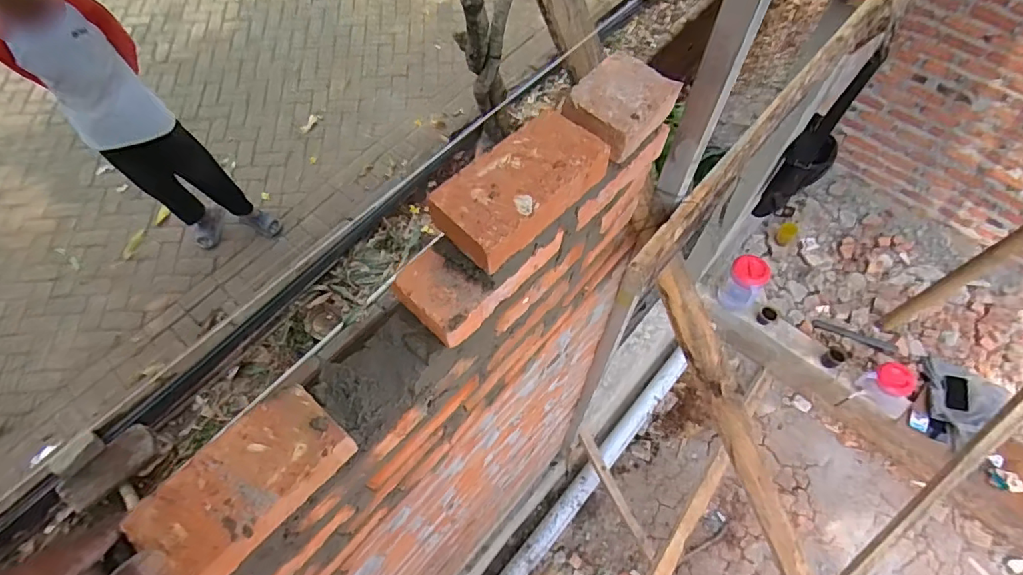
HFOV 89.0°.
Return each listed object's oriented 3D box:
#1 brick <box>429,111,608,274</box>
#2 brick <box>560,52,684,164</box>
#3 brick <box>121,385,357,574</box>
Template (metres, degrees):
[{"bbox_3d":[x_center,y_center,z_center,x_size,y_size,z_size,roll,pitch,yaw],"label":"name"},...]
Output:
[{"bbox_3d":[0.005,-0.088,0.468,0.078,0.040,0.167,40,68,20],"label":"brick"},{"bbox_3d":[0.107,-0.183,0.522,0.078,0.037,0.097,39,68,19],"label":"brick"},{"bbox_3d":[-0.206,0.152,0.407,0.073,0.044,0.149,38,67,19],"label":"brick"}]

